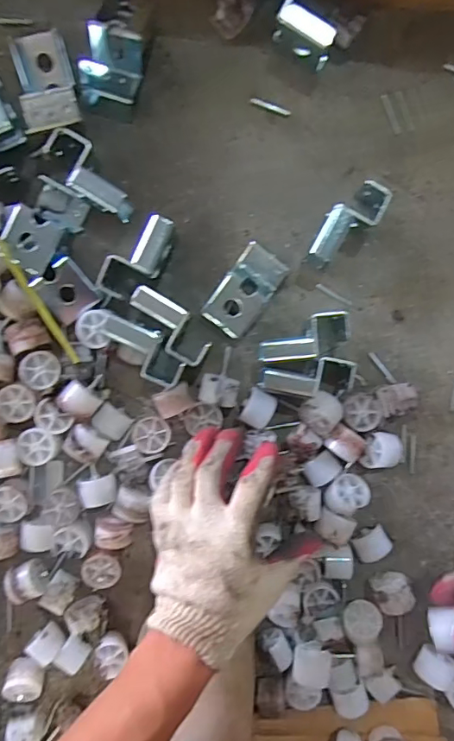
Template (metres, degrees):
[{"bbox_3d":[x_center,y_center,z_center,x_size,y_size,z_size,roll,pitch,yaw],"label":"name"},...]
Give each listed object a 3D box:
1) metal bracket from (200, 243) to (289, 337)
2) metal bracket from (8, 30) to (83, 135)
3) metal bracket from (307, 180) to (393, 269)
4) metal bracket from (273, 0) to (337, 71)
[{"bbox_3d":[0.017,-0.073,0.462,0.045,0.032,0.083,35,92,-4],"label":"metal bracket"},{"bbox_3d":[-0.157,-0.249,0.436,0.047,0.031,0.084,-12,94,-1],"label":"metal bracket"},{"bbox_3d":[0.106,-0.131,0.453,0.086,0.046,0.033,-41,94,1],"label":"metal bracket"},{"bbox_3d":[0.068,-0.294,0.438,0.051,0.045,0.022,32,92,-4],"label":"metal bracket"}]

